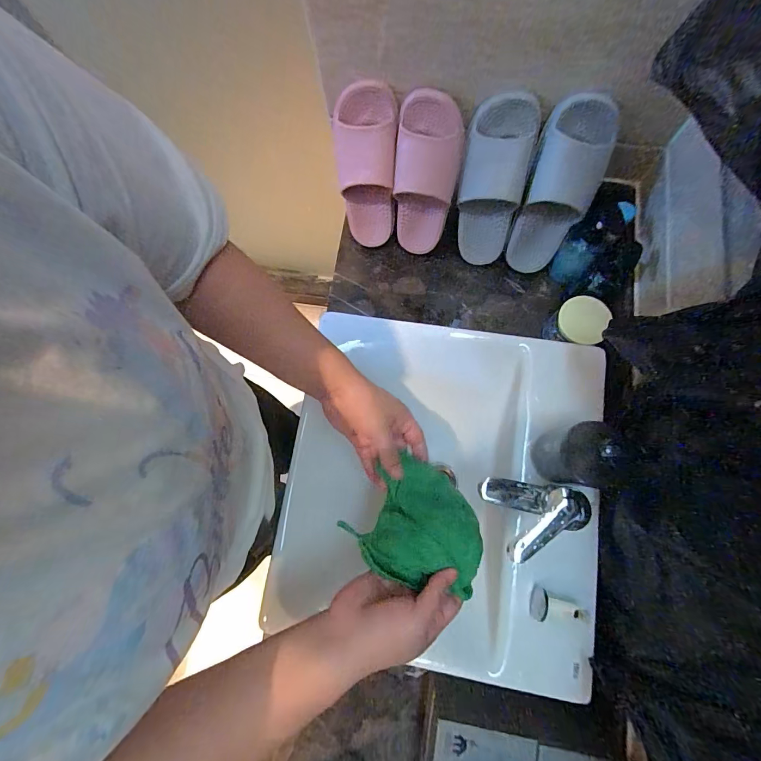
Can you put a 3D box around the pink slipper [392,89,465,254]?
[{"bbox_3d":[0.076,-0.331,0.669,0.100,0.257,0.078,7,52,3],"label":"pink slipper"}]

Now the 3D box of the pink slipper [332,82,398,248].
[{"bbox_3d":[-0.024,-0.350,0.664,0.098,0.262,0.079,3,52,2],"label":"pink slipper"}]

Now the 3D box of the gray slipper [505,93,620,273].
[{"bbox_3d":[0.296,-0.308,0.642,0.121,0.273,0.082,14,42,4],"label":"gray slipper"}]

